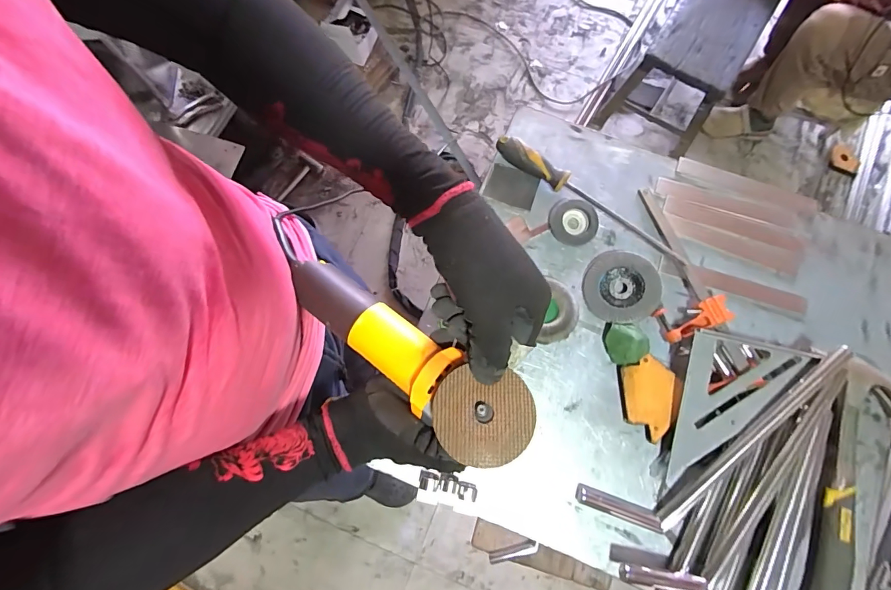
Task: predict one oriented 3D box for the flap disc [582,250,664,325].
[{"bbox_3d":[0.231,-0.009,0.553,0.092,0.009,0.092,-3,80,18],"label":"flap disc"}]

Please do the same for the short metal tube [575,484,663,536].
[{"bbox_3d":[0.203,0.250,0.495,0.093,0.022,0.021,18,77,5],"label":"short metal tube"}]

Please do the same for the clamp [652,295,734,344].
[{"bbox_3d":[0.315,0.028,0.534,0.085,0.022,0.044,-19,77,8],"label":"clamp"}]

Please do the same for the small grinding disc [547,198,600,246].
[{"bbox_3d":[0.175,-0.100,0.577,0.065,0.018,0.058,18,77,5],"label":"small grinding disc"}]

